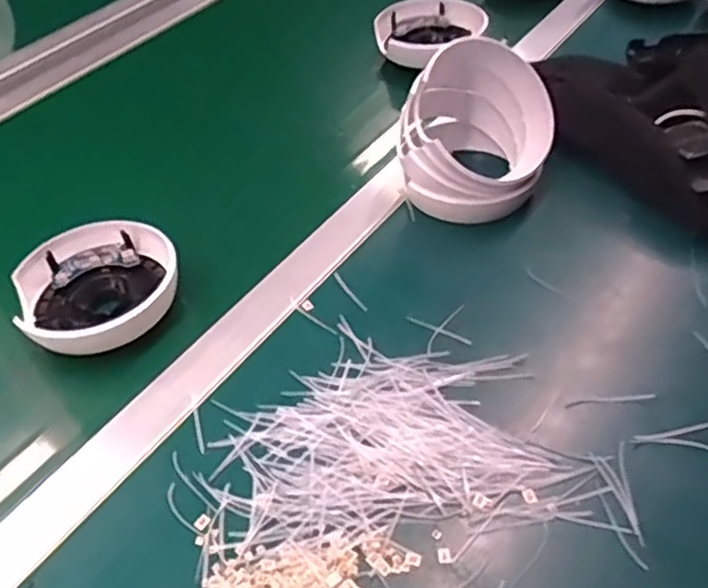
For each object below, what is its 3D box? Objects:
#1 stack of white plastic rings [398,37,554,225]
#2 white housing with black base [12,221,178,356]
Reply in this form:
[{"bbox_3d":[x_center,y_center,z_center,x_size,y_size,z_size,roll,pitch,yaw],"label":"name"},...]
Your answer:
[{"bbox_3d":[0.101,-0.125,0.555,0.117,0.104,0.117,11,48,15],"label":"stack of white plastic rings"},{"bbox_3d":[-0.185,-0.004,0.507,0.112,0.034,0.096,-11,46,-6],"label":"white housing with black base"}]

